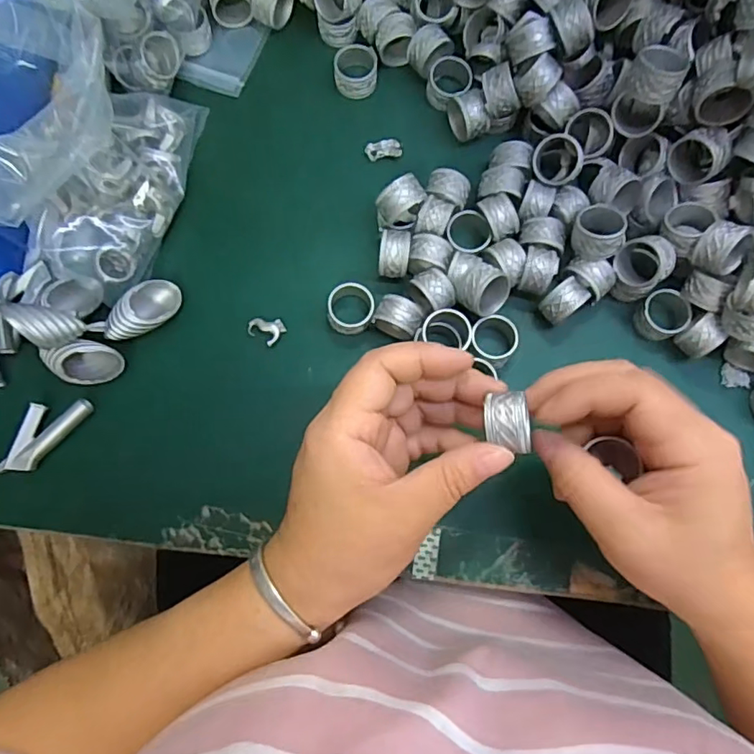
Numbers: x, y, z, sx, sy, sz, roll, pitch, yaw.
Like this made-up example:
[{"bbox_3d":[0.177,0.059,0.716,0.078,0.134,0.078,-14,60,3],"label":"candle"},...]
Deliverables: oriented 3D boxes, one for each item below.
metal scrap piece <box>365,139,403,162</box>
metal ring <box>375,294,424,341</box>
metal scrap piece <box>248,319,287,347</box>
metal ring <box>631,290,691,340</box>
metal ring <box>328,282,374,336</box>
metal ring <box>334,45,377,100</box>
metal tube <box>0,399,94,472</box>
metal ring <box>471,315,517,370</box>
[{"bbox_3d":[0.004,-0.147,0.346,0.023,0.005,0.012,-6,80,0],"label":"metal scrap piece"},{"bbox_3d":[0.014,-0.034,0.314,0.024,0.019,0.020,24,82,5],"label":"metal ring"},{"bbox_3d":[-0.067,-0.030,0.325,0.020,0.004,0.018,39,83,7],"label":"metal scrap piece"},{"bbox_3d":[0.170,-0.037,0.320,0.028,0.015,0.027,0,80,1],"label":"metal ring"},{"bbox_3d":[-0.015,-0.041,0.320,0.027,0.015,0.028,0,80,1],"label":"metal ring"},{"bbox_3d":[-0.014,-0.198,0.349,0.028,0.016,0.026,0,80,1],"label":"metal ring"},{"bbox_3d":[-0.196,0.033,0.311,0.024,0.010,0.063,42,84,7],"label":"metal tube"},{"bbox_3d":[0.069,-0.021,0.318,0.028,0.020,0.029,0,80,1],"label":"metal ring"}]

